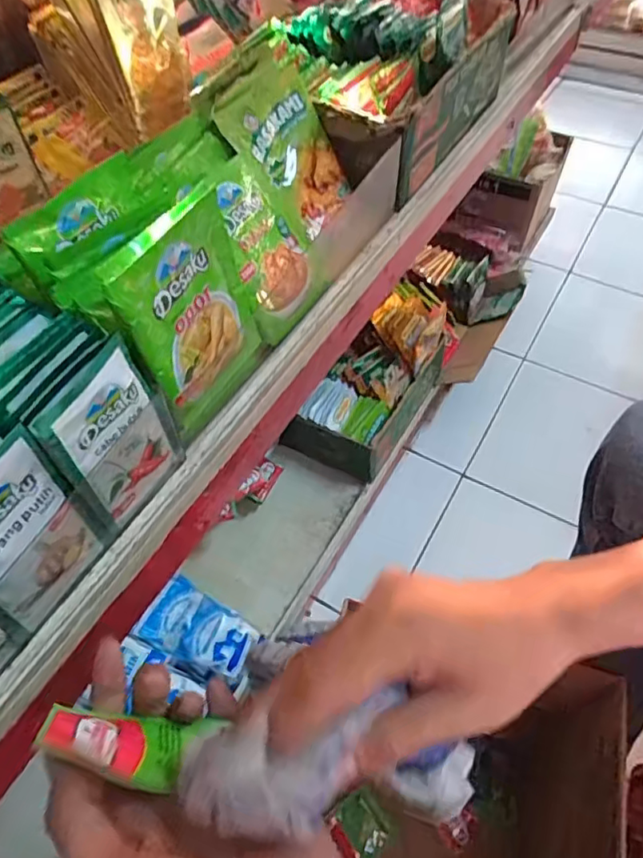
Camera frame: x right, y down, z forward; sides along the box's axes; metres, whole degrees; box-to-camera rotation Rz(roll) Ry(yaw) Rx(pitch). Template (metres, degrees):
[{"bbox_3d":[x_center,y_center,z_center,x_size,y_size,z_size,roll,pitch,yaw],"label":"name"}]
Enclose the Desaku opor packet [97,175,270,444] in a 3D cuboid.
[{"bbox_3d":[-0.076,-0.063,0.334,0.028,0.124,0.097,21,57,16],"label":"Desaku opor packet"}]

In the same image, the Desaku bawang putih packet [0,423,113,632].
[{"bbox_3d":[-0.142,0.051,0.271,0.011,0.099,0.059,18,55,23],"label":"Desaku bawang putih packet"}]

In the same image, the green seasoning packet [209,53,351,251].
[{"bbox_3d":[-0.024,-0.219,0.448,0.019,0.120,0.106,-5,39,51],"label":"green seasoning packet"}]

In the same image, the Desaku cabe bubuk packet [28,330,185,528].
[{"bbox_3d":[-0.106,0.006,0.301,0.013,0.101,0.064,23,57,17],"label":"Desaku cabe bubuk packet"}]

